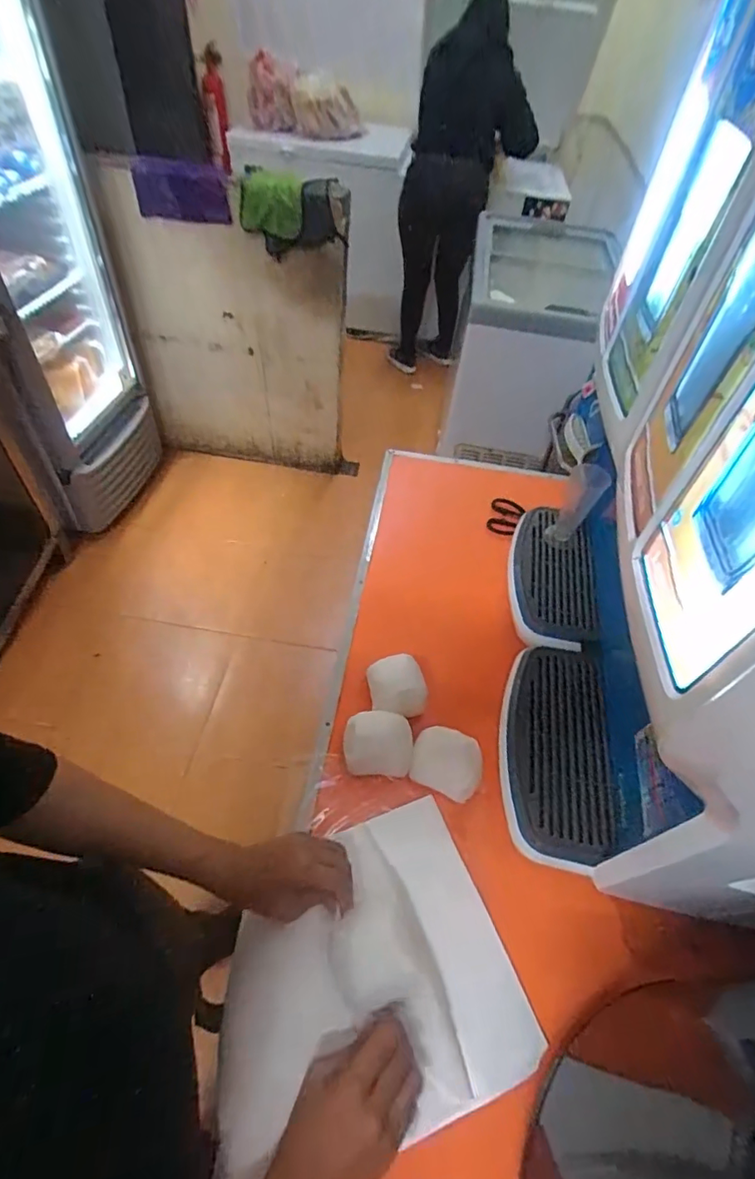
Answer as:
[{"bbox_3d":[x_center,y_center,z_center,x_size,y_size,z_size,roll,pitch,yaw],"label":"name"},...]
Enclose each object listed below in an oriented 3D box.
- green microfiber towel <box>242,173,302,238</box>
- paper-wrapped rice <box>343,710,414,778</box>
[{"bbox_3d":[-0.323,-1.156,1.558,0.180,0.153,0.116,-5,52,-9],"label":"green microfiber towel"},{"bbox_3d":[0.000,0.187,0.626,0.082,0.048,0.071,0,51,-5],"label":"paper-wrapped rice"}]

